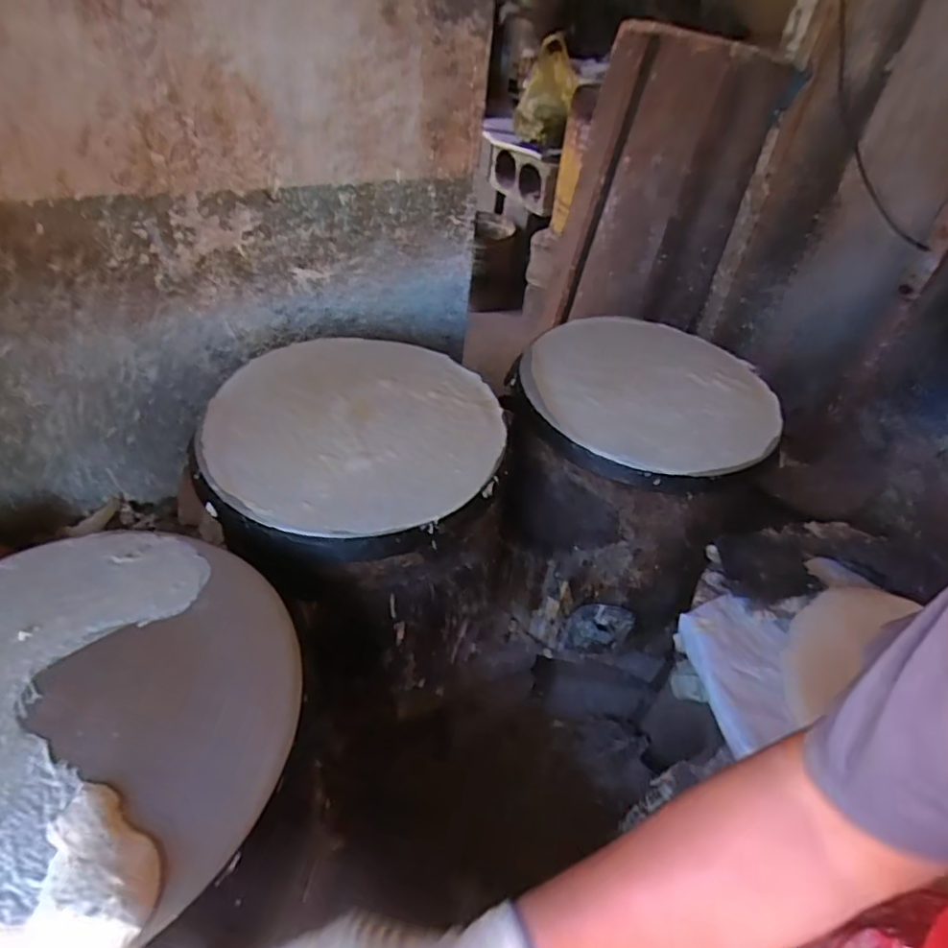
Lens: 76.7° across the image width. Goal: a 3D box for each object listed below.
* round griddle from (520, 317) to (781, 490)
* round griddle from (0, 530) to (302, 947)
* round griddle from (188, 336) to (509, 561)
[{"bbox_3d":[0.261,-0.121,0.893,0.355,0.046,0.383,4,44,-4],"label":"round griddle"},{"bbox_3d":[-0.321,0.178,0.472,0.355,0.025,0.326,4,44,-4],"label":"round griddle"},{"bbox_3d":[-0.142,-0.052,0.744,0.343,0.047,0.357,4,44,-4],"label":"round griddle"}]

